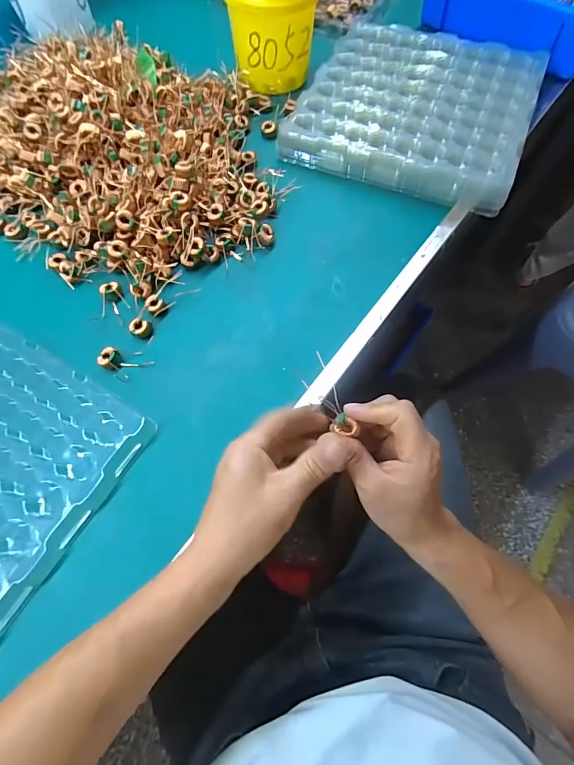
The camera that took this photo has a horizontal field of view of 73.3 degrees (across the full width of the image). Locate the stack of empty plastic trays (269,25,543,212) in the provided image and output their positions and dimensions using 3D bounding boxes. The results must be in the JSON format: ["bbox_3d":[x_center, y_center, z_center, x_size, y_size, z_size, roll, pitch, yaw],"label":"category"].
[{"bbox_3d":[0.171,-0.371,0.517,0.286,0.045,0.286,22,68,9],"label":"stack of empty plastic trays"}]

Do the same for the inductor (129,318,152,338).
[{"bbox_3d":[-0.156,-0.058,0.410,0.020,0.009,0.019,27,69,11],"label":"inductor"}]

